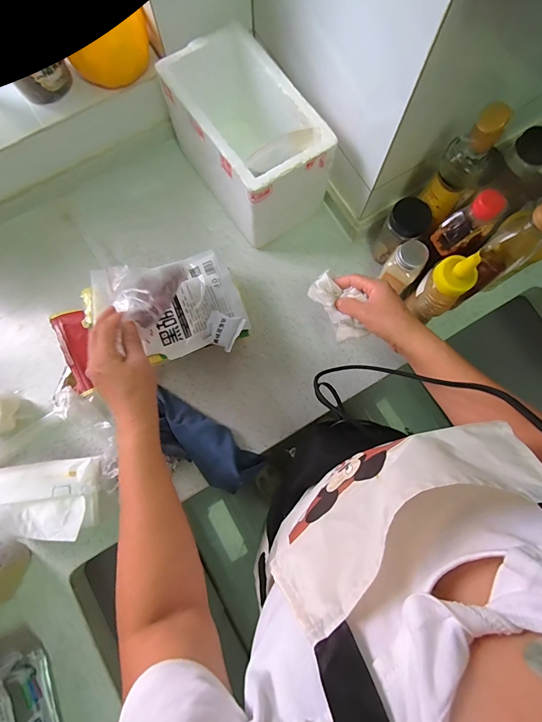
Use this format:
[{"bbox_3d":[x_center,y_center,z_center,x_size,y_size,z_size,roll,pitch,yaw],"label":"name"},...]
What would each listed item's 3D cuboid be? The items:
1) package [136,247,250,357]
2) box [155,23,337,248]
[{"bbox_3d":[-0.129,-0.088,0.541,0.153,0.025,0.141,-24,80,-5],"label":"package"},{"bbox_3d":[-0.036,-0.348,0.581,0.149,0.169,0.257,-34,81,-7],"label":"box"}]

